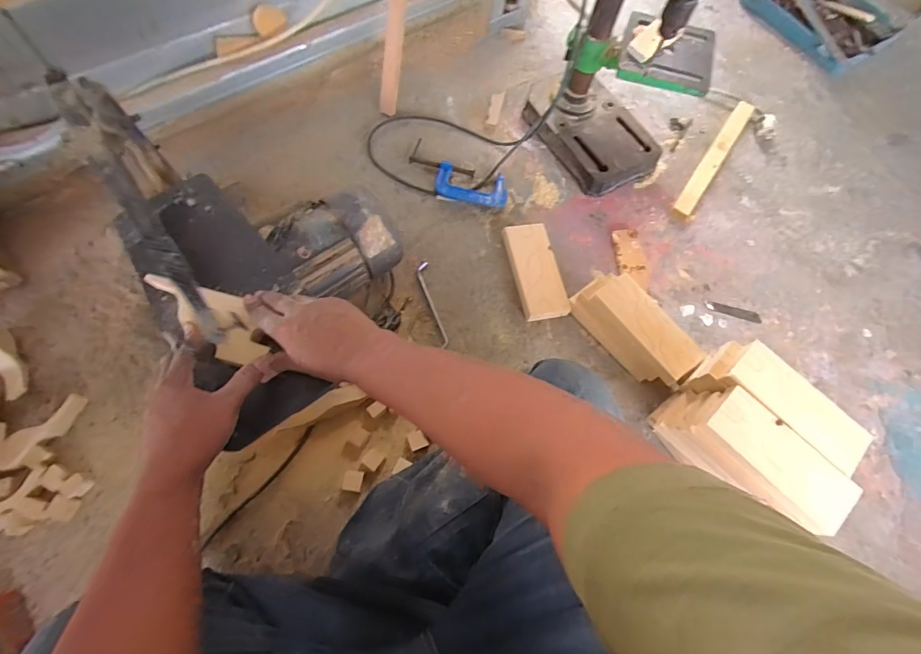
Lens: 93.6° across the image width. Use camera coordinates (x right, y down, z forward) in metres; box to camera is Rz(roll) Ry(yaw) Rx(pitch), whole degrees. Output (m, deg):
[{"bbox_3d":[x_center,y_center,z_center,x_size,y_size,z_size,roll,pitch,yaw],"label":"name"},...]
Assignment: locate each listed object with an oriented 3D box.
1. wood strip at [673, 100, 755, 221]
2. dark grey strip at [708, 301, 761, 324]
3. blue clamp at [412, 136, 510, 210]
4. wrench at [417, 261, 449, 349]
[{"bbox_3d":[0.524,-0.348,0.889,0.036,0.024,0.364,34,70,10],"label":"wood strip"},{"bbox_3d":[0.490,-0.028,0.776,0.095,0.004,0.019,16,68,3],"label":"dark grey strip"},{"bbox_3d":[-0.005,-0.287,0.819,0.202,0.025,0.093,21,69,5],"label":"blue clamp"},{"bbox_3d":[-0.047,-0.038,0.733,0.021,0.016,0.154,-13,70,-8],"label":"wrench"}]

